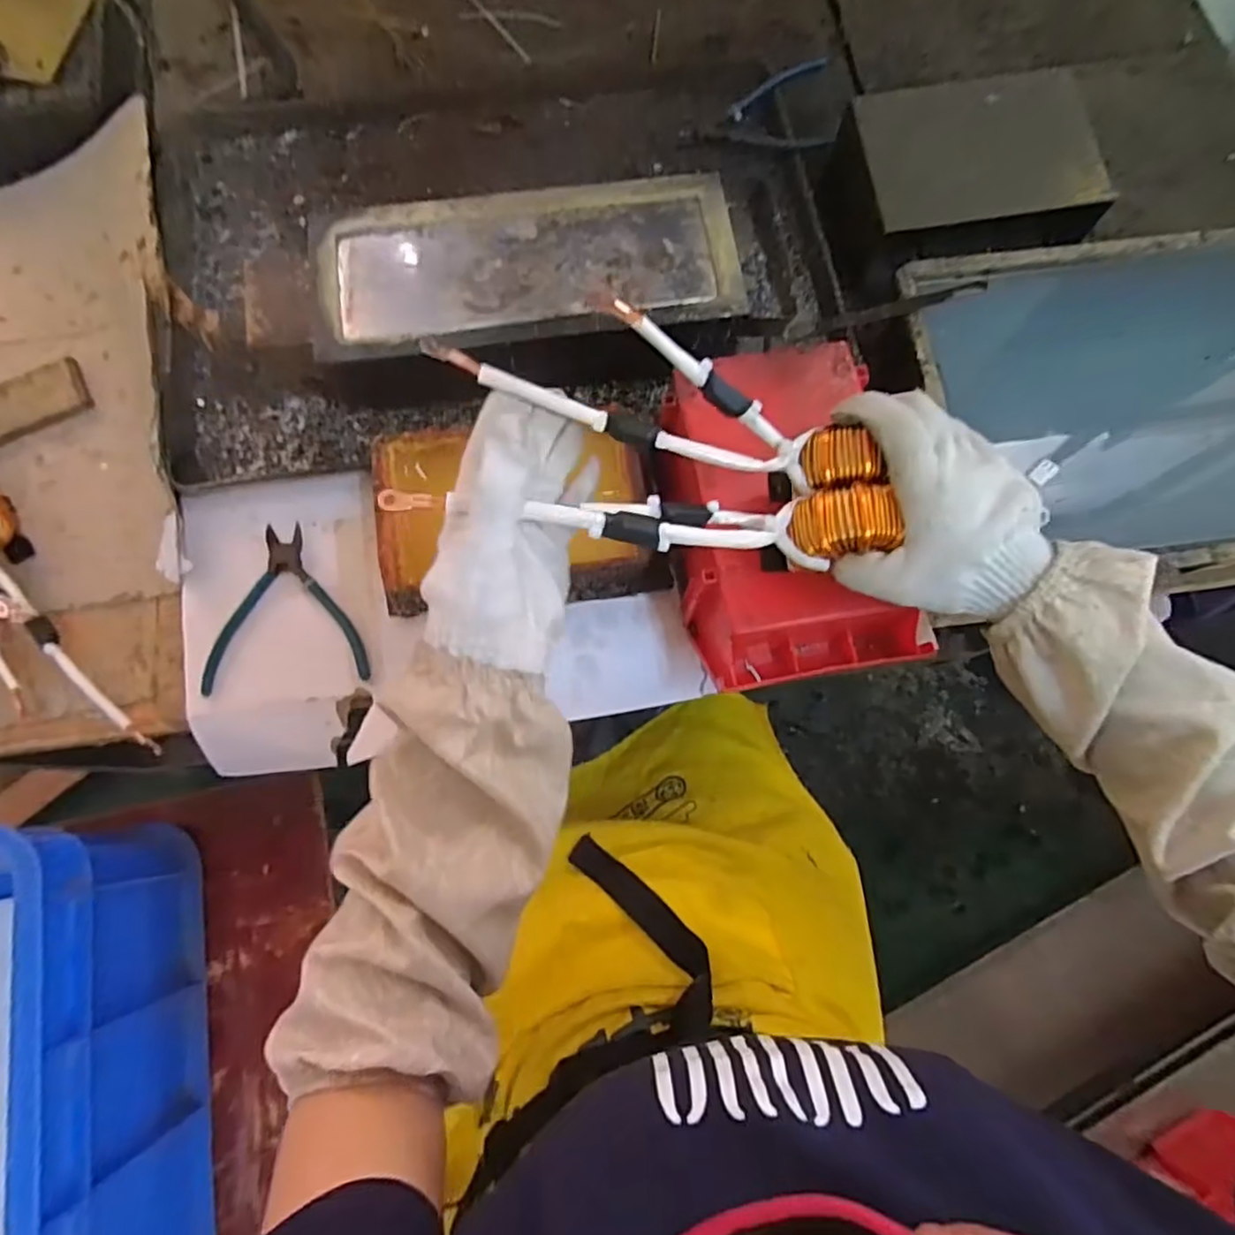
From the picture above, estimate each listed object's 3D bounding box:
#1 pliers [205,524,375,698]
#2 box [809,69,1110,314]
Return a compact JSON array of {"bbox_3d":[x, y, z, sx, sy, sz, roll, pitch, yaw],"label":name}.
[{"bbox_3d":[-0.268,-0.011,0.549,0.122,0.008,0.132,-7,76,-3],"label":"pliers"},{"bbox_3d":[0.314,-0.405,0.638,0.210,0.092,0.153,-11,76,-4],"label":"box"}]

